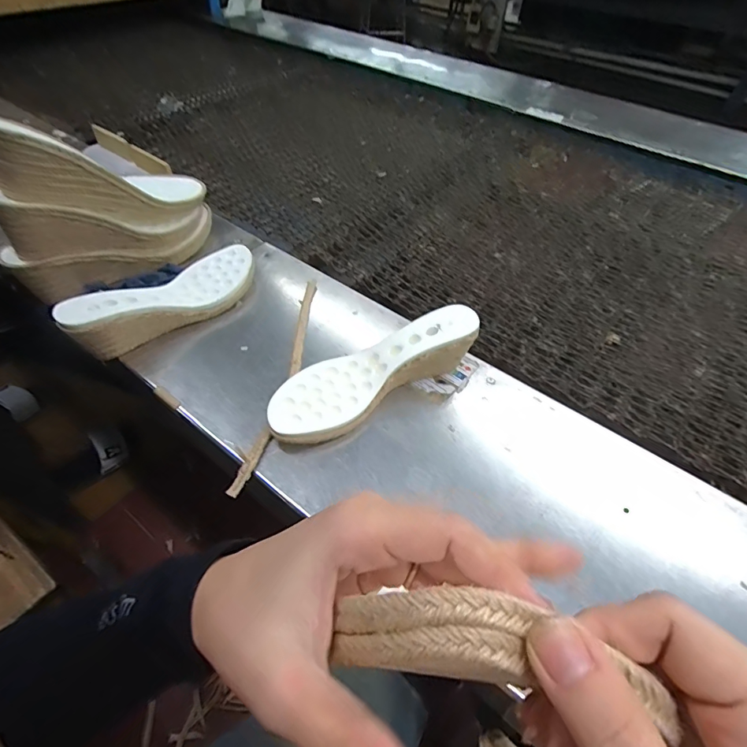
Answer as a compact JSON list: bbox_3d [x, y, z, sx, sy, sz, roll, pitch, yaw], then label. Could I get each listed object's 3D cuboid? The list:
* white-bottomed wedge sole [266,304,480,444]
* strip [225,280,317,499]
[{"bbox_3d":[-0.002,-0.006,0.449,0.223,0.062,0.075,-25,55,-23],"label":"white-bottomed wedge sole"},{"bbox_3d":[-0.095,-0.006,0.479,0.025,0.006,0.297,9,49,4],"label":"strip"}]

